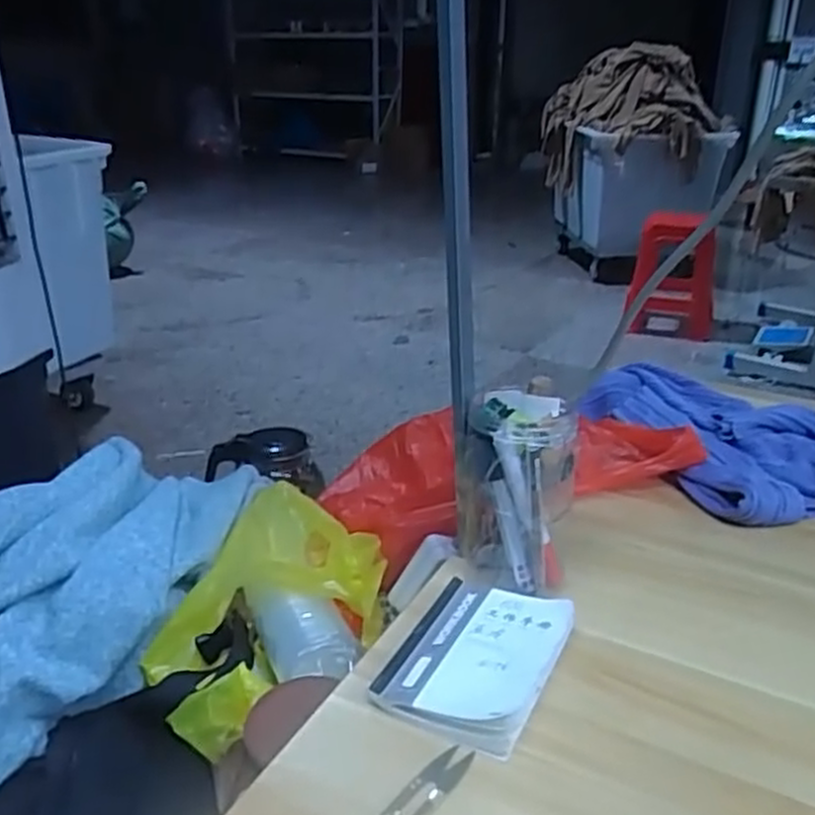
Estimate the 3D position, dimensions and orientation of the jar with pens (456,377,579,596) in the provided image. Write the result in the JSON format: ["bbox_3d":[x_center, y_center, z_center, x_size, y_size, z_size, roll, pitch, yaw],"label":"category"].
[{"bbox_3d":[0.087,0.062,0.611,0.071,0.138,0.081,-13,28,-27],"label":"jar with pens"}]

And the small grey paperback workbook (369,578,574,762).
[{"bbox_3d":[0.047,0.176,0.548,0.104,0.023,0.138,13,27,24],"label":"small grey paperback workbook"}]

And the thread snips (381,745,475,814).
[{"bbox_3d":[0.002,0.227,0.446,0.022,0.009,0.102,19,30,34],"label":"thread snips"}]

